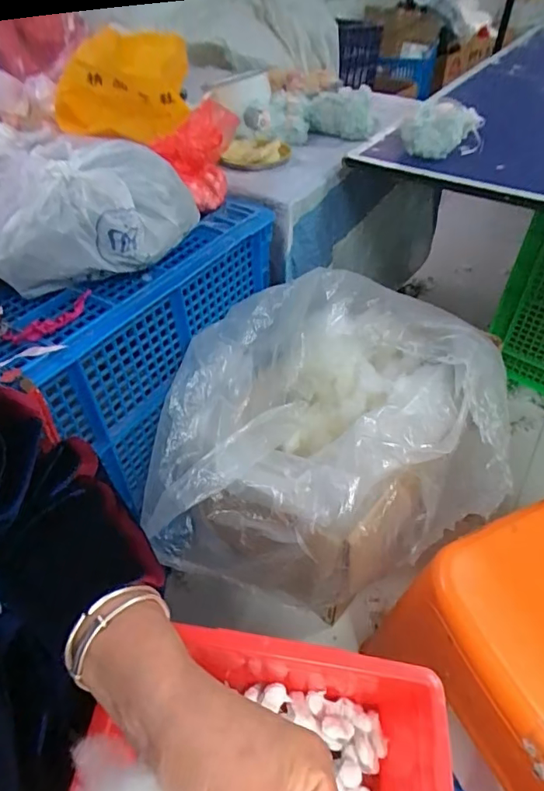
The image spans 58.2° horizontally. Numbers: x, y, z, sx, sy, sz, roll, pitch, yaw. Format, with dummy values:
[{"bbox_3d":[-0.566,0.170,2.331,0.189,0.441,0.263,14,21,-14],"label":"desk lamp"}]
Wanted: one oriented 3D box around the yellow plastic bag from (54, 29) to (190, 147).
[{"bbox_3d":[-0.246,-0.483,0.759,0.211,0.154,0.052,12,51,9],"label":"yellow plastic bag"}]

